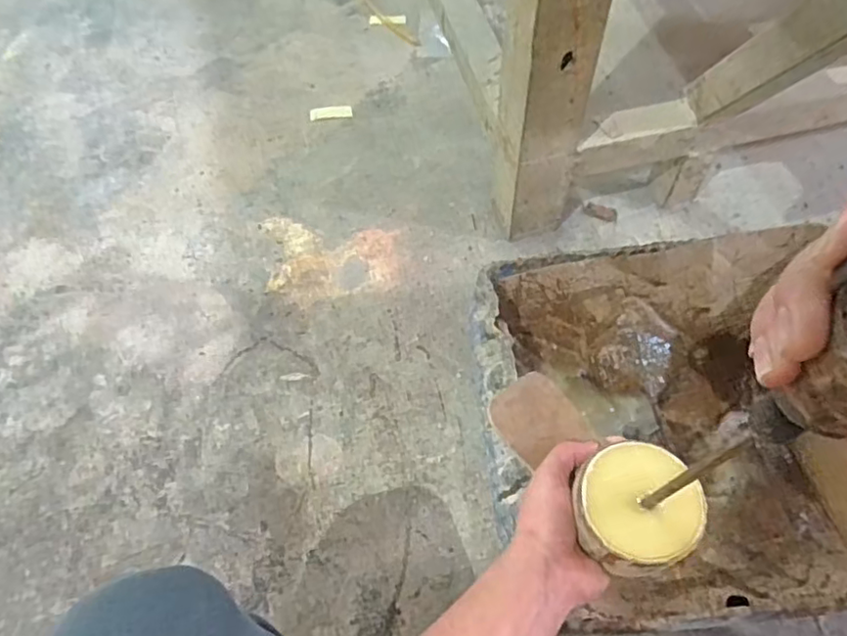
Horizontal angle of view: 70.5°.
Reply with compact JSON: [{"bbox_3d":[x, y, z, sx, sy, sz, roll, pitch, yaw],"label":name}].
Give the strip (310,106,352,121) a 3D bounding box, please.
[{"bbox_3d":[-0.150,-0.334,0.974,0.068,0.004,0.027,-6,61,0],"label":"strip"}]

